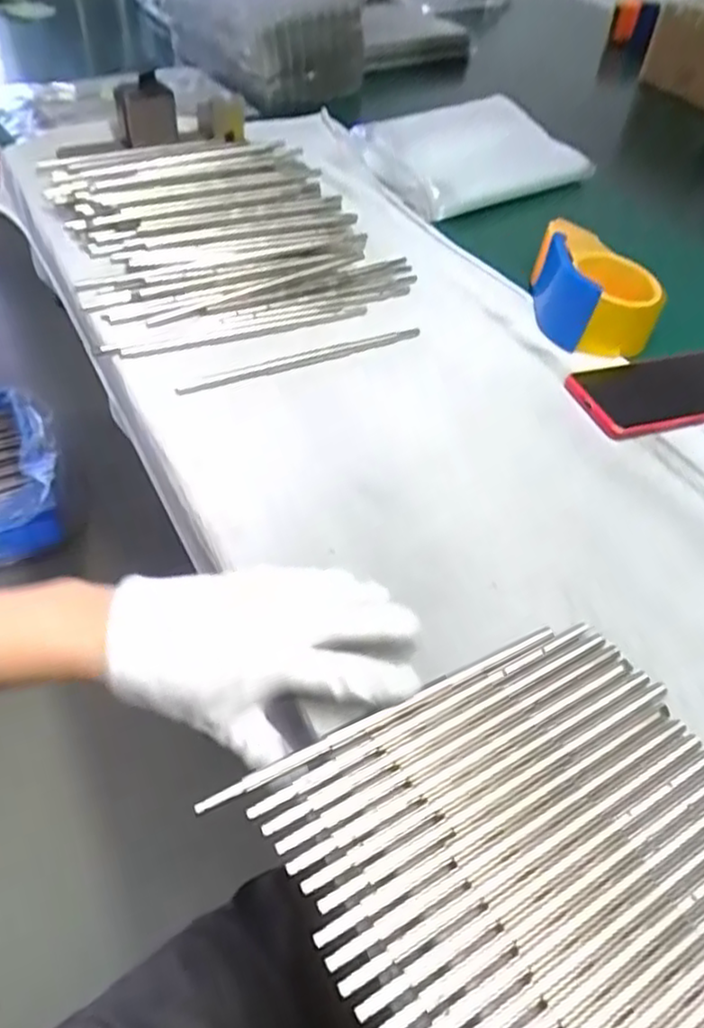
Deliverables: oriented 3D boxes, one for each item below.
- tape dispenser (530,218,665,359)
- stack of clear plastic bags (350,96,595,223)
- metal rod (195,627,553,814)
[{"bbox_3d":[0.217,-0.200,0.631,0.095,0.064,0.120,6,48,2],"label":"tape dispenser"},{"bbox_3d":[0.148,-0.419,0.825,0.248,0.065,0.157,-23,53,-22],"label":"stack of clear plastic bags"},{"bbox_3d":[0.021,0.103,0.369,0.211,0.006,0.008,-20,52,-22],"label":"metal rod"}]

